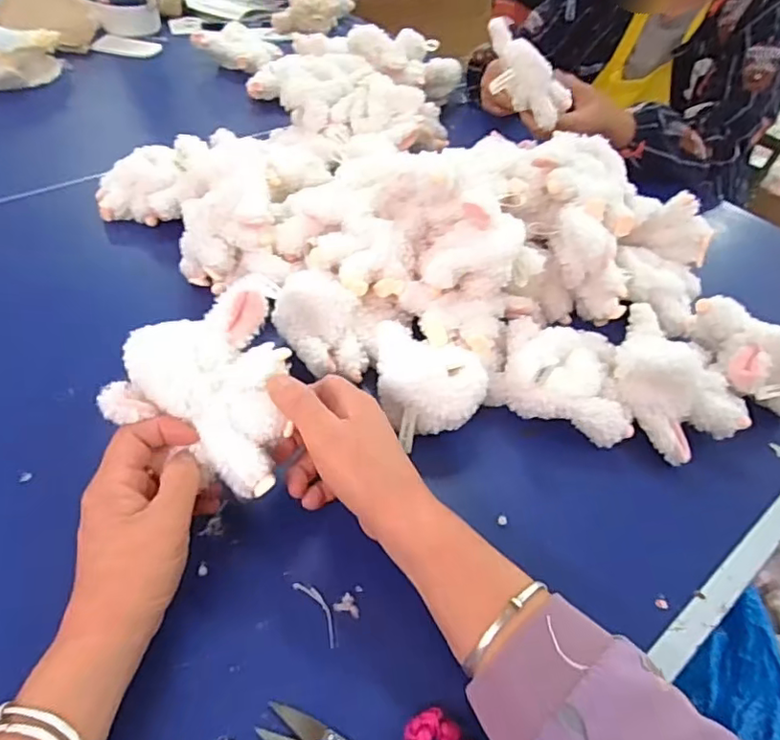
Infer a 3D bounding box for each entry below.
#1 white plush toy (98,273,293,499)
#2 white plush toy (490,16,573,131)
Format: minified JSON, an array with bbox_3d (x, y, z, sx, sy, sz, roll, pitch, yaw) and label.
[{"bbox_3d":[-0.116,0.015,0.368,0.113,0.070,0.116,-18,52,-22],"label":"white plush toy"},{"bbox_3d":[0.159,-0.358,0.692,0.042,0.046,0.144,-34,93,-32],"label":"white plush toy"}]

